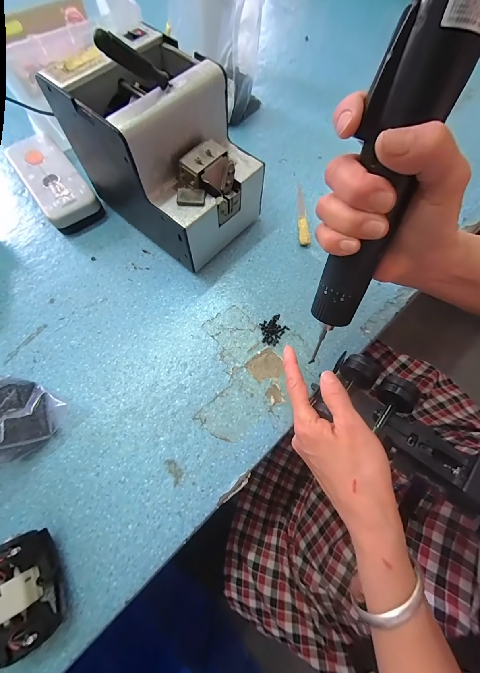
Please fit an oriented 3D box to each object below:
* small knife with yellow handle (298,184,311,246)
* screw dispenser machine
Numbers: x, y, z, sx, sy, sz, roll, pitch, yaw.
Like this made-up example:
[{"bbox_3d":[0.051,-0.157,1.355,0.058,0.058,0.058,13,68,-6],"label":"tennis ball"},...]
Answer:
[{"bbox_3d":[0.085,-0.170,0.387,0.014,0.004,0.108,-1,69,-2],"label":"small knife with yellow handle"},{"bbox_3d":[-0.078,-0.195,0.303,0.174,0.168,0.136,41,73,13],"label":"screw dispenser machine"}]

